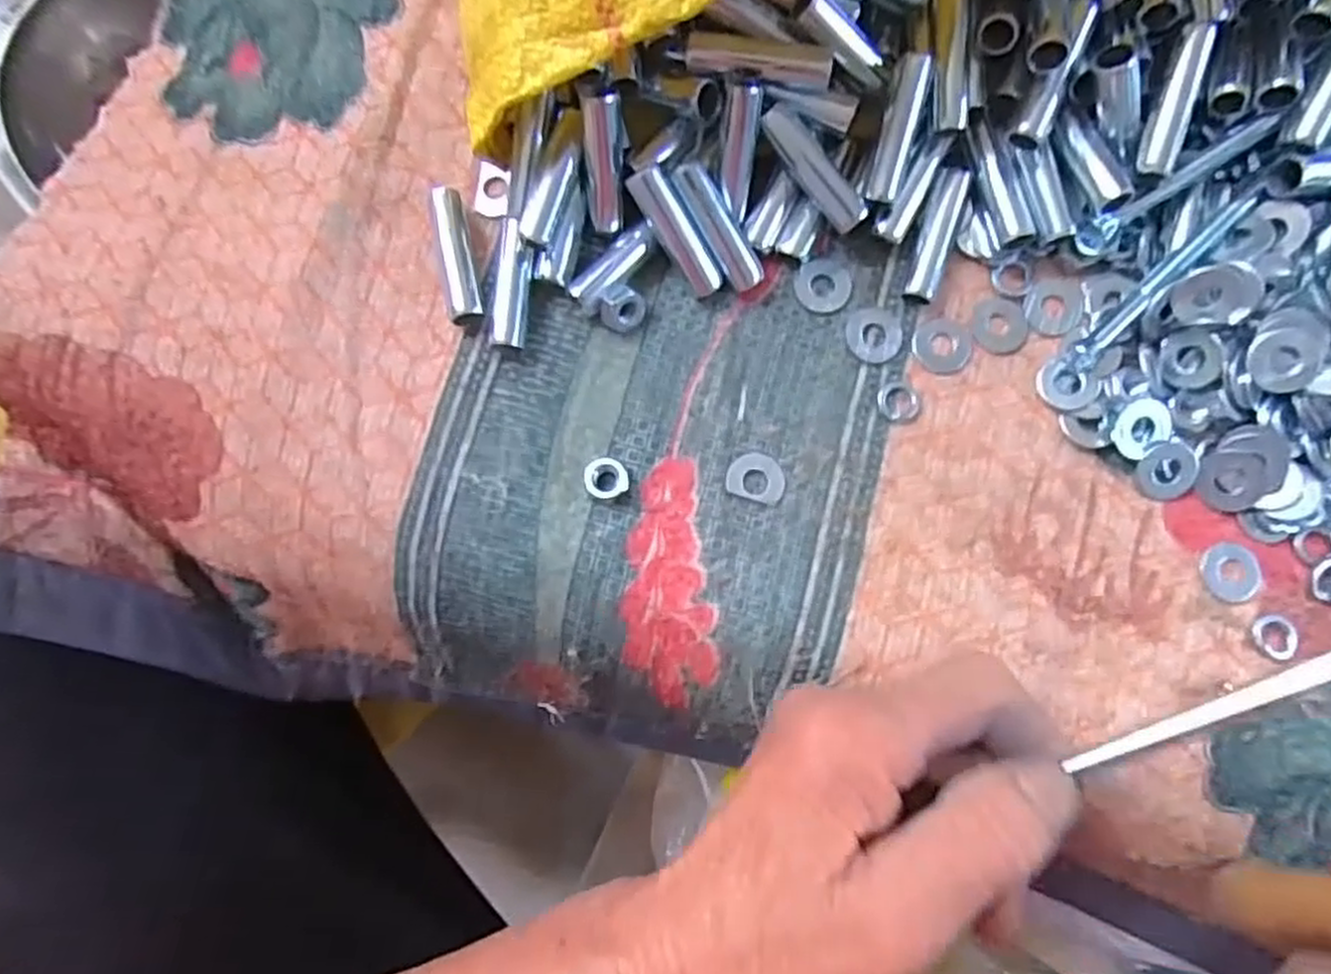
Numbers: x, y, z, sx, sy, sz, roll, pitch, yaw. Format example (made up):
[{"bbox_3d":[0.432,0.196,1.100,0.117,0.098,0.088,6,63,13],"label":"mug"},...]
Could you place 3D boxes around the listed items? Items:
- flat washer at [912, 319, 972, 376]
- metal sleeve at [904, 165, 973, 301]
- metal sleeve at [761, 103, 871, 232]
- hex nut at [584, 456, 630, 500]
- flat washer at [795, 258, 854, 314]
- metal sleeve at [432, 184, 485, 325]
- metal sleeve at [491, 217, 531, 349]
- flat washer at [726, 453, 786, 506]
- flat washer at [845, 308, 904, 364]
[{"bbox_3d":[0.091,-0.046,0.258,0.019,0.004,0.018,0,87,-1],"label":"flat washer"},{"bbox_3d":[0.087,-0.081,0.256,0.010,0.012,0.043,19,84,4],"label":"metal sleeve"},{"bbox_3d":[0.046,-0.098,0.245,0.010,0.006,0.044,-41,102,1],"label":"metal sleeve"},{"bbox_3d":[-0.019,-0.003,0.247,0.013,0.006,0.013,-27,83,-2],"label":"hex nut"},{"bbox_3d":[0.052,-0.067,0.261,0.019,0.004,0.018,0,83,2],"label":"flat washer"},{"bbox_3d":[-0.066,-0.074,0.251,0.010,0.009,0.044,-12,83,0],"label":"metal sleeve"},{"bbox_3d":[-0.048,-0.064,0.250,0.009,0.010,0.040,5,83,2],"label":"metal sleeve"},{"bbox_3d":[0.029,-0.003,0.250,0.018,0.004,0.015,18,78,2],"label":"flat washer"},{"bbox_3d":[0.068,-0.050,0.257,0.018,0.004,0.019,0,83,2],"label":"flat washer"}]

